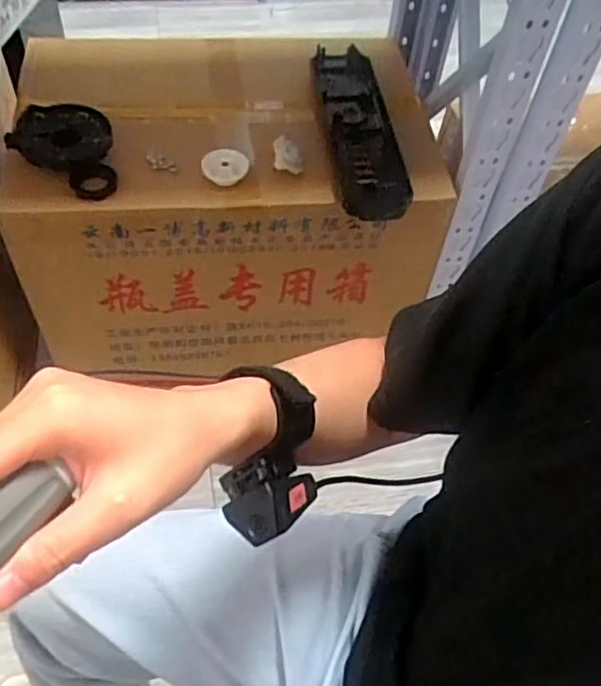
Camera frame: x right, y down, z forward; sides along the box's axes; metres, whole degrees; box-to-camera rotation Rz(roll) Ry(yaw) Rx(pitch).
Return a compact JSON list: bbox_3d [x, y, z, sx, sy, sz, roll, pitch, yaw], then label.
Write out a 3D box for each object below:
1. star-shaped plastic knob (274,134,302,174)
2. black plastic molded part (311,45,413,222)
[{"bbox_3d":[-0.016,-0.237,0.841,0.036,0.027,0.039,-2,54,-6],"label":"star-shaped plastic knob"},{"bbox_3d":[0.078,-0.287,0.898,0.101,0.038,0.327,-2,54,-7],"label":"black plastic molded part"}]

